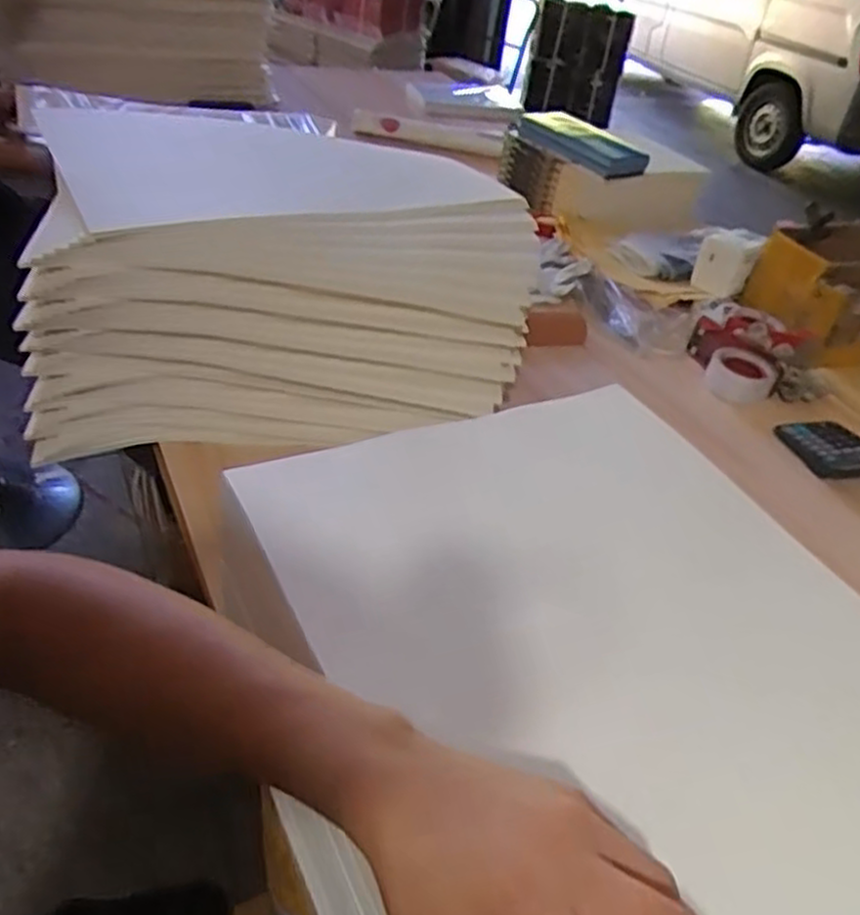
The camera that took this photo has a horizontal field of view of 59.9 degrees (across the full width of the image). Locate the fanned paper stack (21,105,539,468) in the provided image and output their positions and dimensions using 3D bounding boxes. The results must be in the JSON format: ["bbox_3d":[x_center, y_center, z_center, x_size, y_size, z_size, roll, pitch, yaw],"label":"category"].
[{"bbox_3d":[-0.218,-0.280,1.052,0.589,0.246,0.643,-1,41,-15],"label":"fanned paper stack"}]

